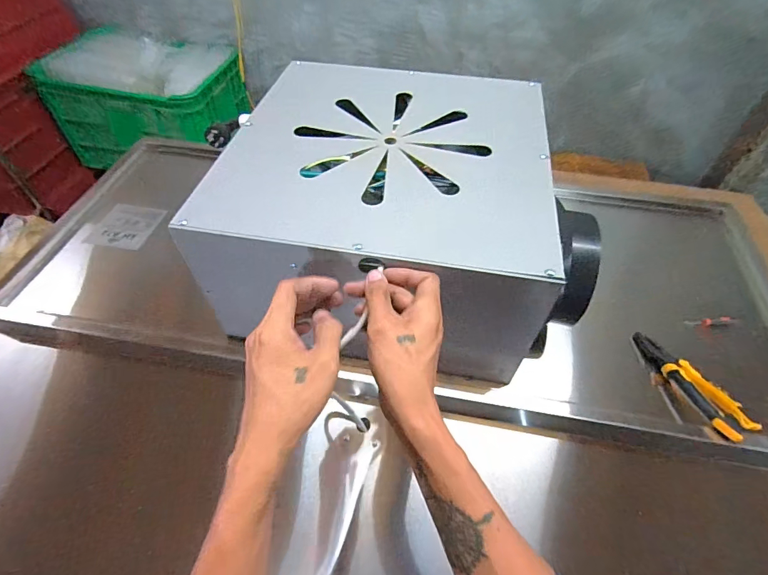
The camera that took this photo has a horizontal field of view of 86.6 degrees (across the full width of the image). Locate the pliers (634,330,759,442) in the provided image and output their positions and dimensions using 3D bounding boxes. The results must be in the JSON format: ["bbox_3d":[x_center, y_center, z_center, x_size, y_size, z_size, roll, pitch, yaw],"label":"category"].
[{"bbox_3d":[0.394,0.124,0.534,0.044,0.035,0.160,-22,55,-16],"label":"pliers"}]

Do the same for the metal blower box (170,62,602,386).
[{"bbox_3d":[0.021,-0.107,0.579,0.461,0.197,0.439,4,52,3],"label":"metal blower box"}]

